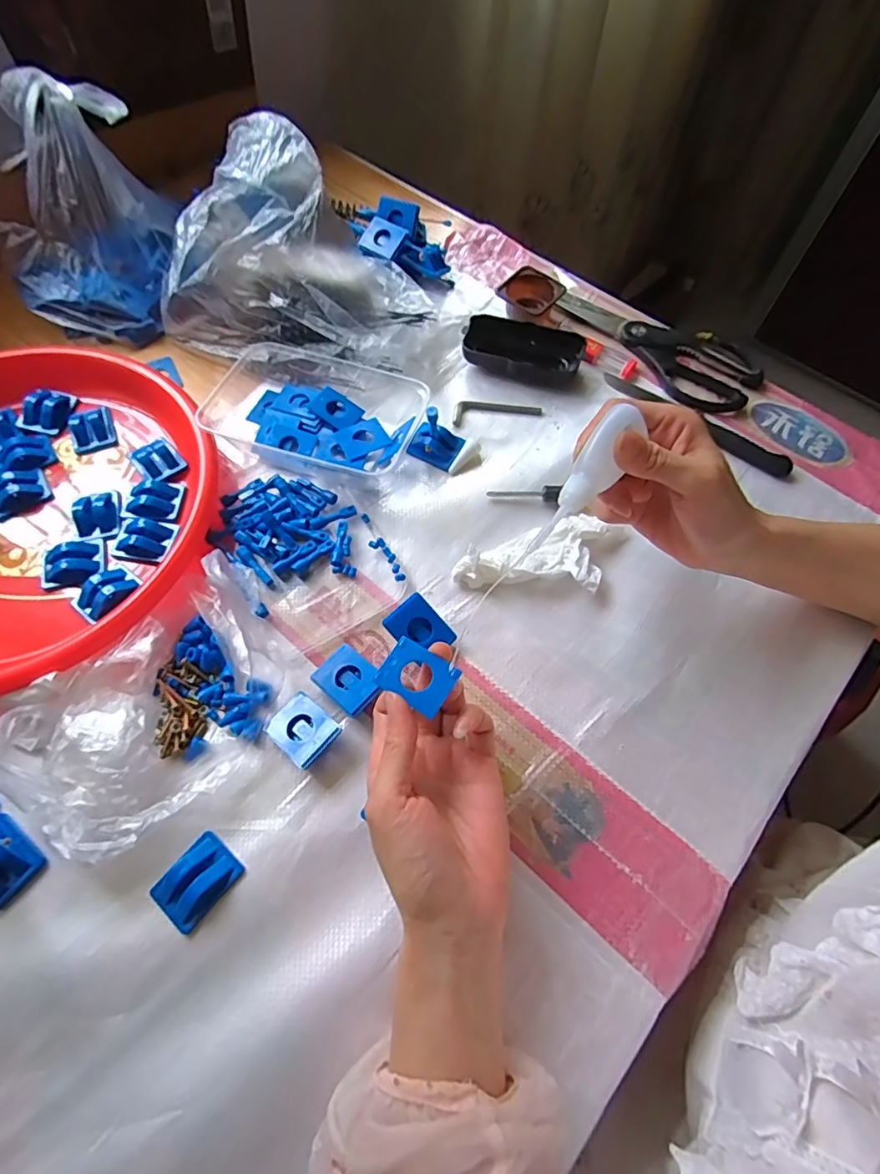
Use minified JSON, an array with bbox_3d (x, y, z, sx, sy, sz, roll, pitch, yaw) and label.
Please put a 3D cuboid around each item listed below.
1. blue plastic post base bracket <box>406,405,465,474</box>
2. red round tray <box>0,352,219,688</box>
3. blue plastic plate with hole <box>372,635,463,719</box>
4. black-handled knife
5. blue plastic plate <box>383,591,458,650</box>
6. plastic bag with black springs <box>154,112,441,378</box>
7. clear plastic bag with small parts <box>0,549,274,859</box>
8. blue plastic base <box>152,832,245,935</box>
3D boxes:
[{"bbox_3d":[-0.002,-0.127,0.441,0.039,0.044,0.032,27,66,11],"label":"blue plastic post base bracket"},{"bbox_3d":[-0.320,-0.058,0.403,0.273,0.039,0.279,1,64,-1],"label":"red round tray"},{"bbox_3d":[-0.013,0.049,0.298,0.039,0.005,0.030,30,67,12],"label":"blue plastic plate with hole"},{"bbox_3d":[0.226,-0.149,0.475,0.179,0.007,0.022,34,68,14],"label":"black-handled knife"},{"bbox_3d":[-0.013,0.029,0.378,0.036,0.007,0.044,-44,96,-13],"label":"blue plastic plate"},{"bbox_3d":[-0.117,-0.289,0.466,0.248,0.133,0.139,7,64,2],"label":"plastic bag with black springs"},{"bbox_3d":[-0.179,0.073,0.330,0.174,0.062,0.119,-37,70,-18],"label":"clear plastic bag with small parts"},{"bbox_3d":[-0.142,0.171,0.312,0.034,0.009,0.044,38,69,16],"label":"blue plastic base"}]

